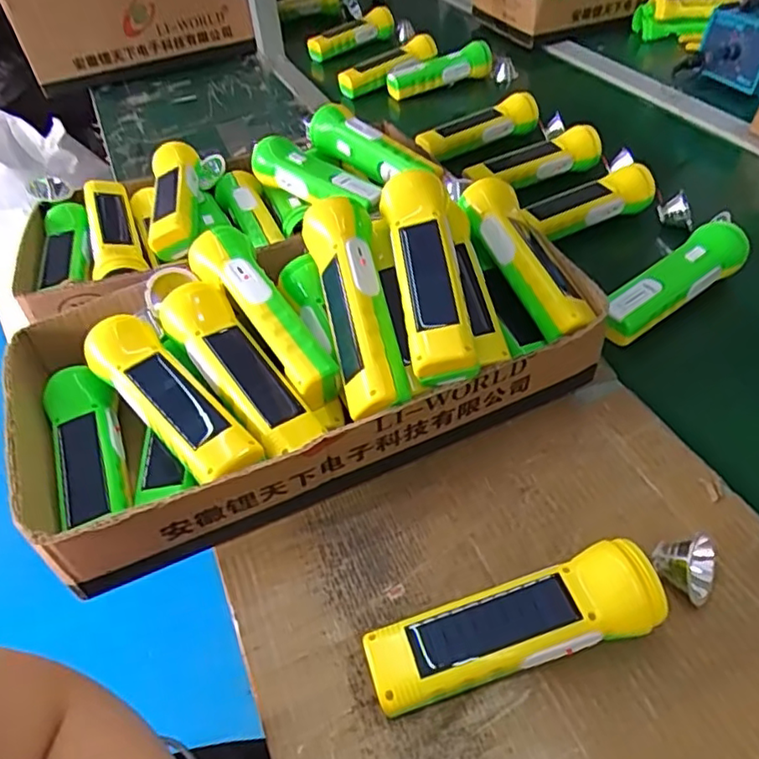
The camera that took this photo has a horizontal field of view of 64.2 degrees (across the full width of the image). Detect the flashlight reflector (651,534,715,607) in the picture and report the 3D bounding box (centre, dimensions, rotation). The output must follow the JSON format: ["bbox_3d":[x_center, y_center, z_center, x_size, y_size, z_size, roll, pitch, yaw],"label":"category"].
[{"bbox_3d":[0.187,0.114,0.372,0.025,0.038,0.039,-3,49,50],"label":"flashlight reflector"}]

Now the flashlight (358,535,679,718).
[{"bbox_3d":[0.075,0.141,0.342,0.164,0.041,0.045,-14,46,-8],"label":"flashlight"}]

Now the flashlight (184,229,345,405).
[{"bbox_3d":[-0.087,-0.051,0.454,0.042,0.039,0.161,-30,67,-22],"label":"flashlight"}]

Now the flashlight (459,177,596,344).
[{"bbox_3d":[0.123,-0.098,0.489,0.054,0.041,0.160,-16,60,-10],"label":"flashlight"}]

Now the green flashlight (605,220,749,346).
[{"bbox_3d":[0.270,-0.090,0.550,0.191,0.039,0.054,-33,51,-25],"label":"green flashlight"}]

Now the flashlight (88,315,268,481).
[{"bbox_3d":[-0.141,0.014,0.411,0.160,0.043,0.043,34,57,32],"label":"flashlight"}]

